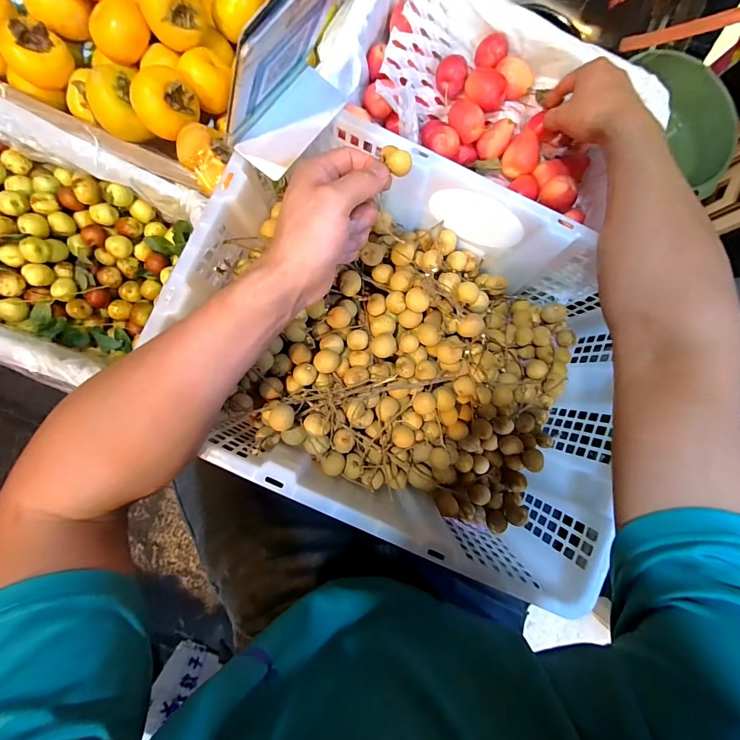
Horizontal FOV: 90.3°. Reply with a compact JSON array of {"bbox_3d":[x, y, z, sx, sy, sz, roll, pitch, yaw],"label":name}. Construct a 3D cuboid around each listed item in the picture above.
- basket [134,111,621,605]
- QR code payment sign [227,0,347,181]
[{"bbox_3d":[0.052,-0.018,0.403,0.469,0.134,0.349,25,85,-4],"label":"basket"},{"bbox_3d":[-0.063,-0.235,0.285,0.061,0.167,0.116,41,84,-3],"label":"QR code payment sign"}]

